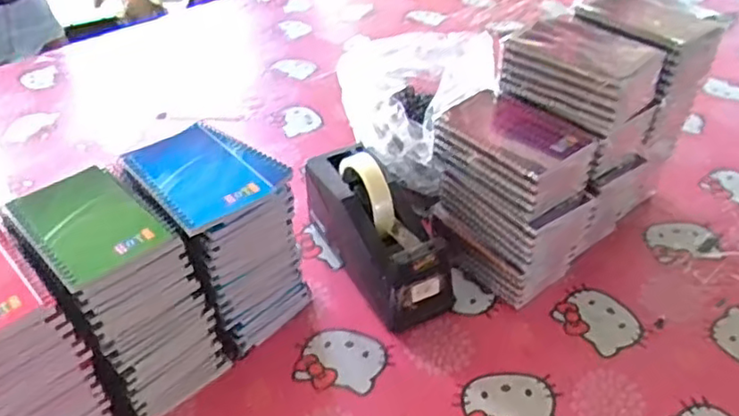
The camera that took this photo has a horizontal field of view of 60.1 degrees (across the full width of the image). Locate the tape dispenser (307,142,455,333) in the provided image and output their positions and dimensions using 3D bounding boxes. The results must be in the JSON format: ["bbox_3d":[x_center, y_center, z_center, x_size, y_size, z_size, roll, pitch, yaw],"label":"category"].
[{"bbox_3d":[0.007,0.018,0.670,0.079,0.121,0.198,-21,44,-25],"label":"tape dispenser"}]

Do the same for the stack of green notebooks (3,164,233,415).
[{"bbox_3d":[-0.216,0.075,0.561,0.108,0.173,0.142,-28,47,-31],"label":"stack of green notebooks"}]

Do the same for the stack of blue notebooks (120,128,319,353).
[{"bbox_3d":[-0.143,0.029,0.613,0.112,0.173,0.136,-28,47,-31],"label":"stack of blue notebooks"}]

